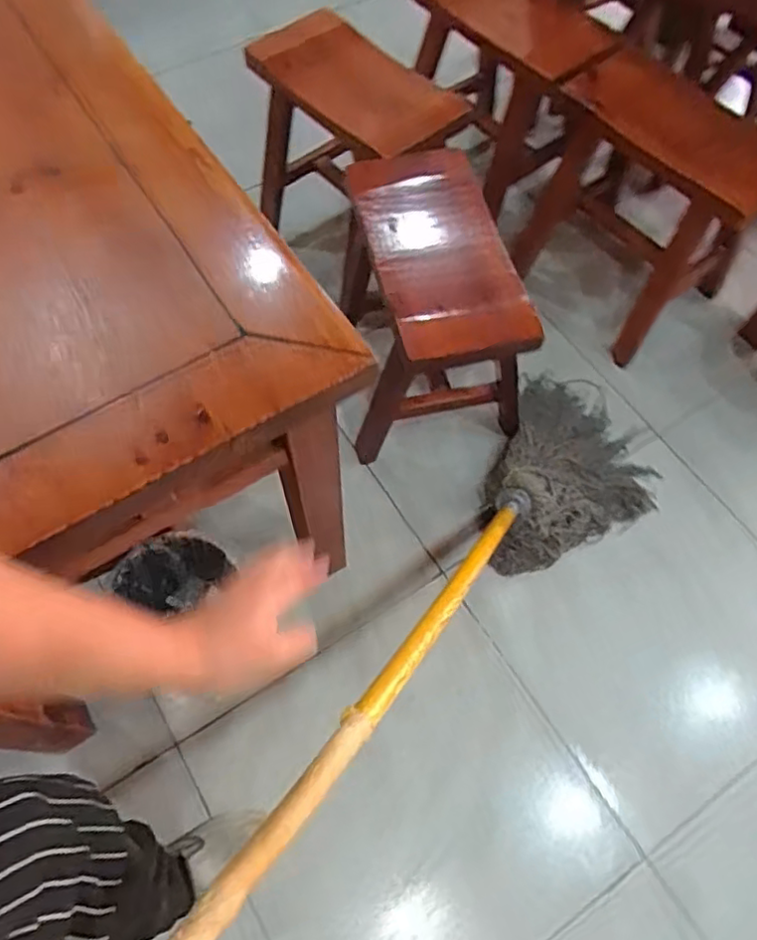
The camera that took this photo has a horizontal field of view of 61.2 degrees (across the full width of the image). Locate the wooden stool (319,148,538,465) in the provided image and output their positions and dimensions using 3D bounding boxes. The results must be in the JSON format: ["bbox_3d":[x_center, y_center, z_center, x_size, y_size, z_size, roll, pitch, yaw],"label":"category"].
[{"bbox_3d":[0.099,-0.304,1.274,0.342,0.415,0.455,-13,65,-7],"label":"wooden stool"}]

